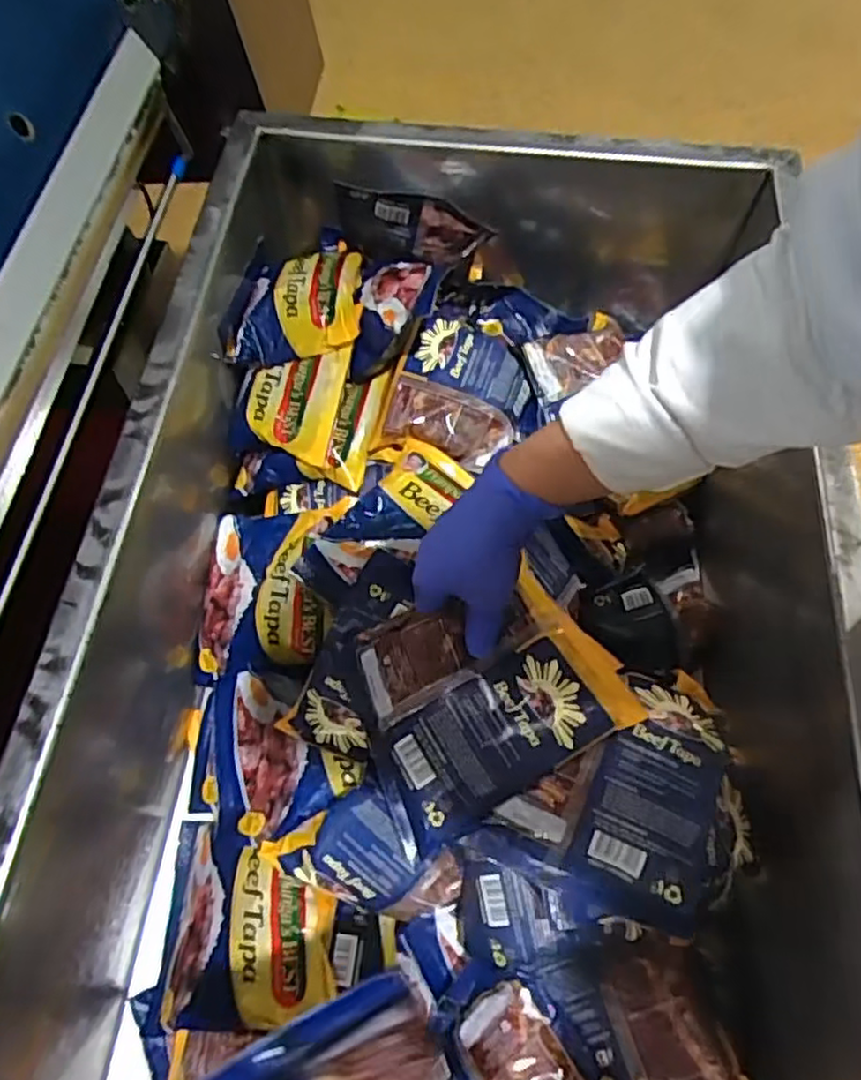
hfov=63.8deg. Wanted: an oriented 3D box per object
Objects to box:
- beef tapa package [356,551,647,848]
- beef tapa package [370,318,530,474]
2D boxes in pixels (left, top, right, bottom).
[{"bbox_3d":[0.031,0.093,0.457,0.155,0.044,0.139,-26,67,-12],"label":"beef tapa package"},{"bbox_3d":[0.024,-0.141,0.616,0.119,0.037,0.124,12,65,6],"label":"beef tapa package"}]

